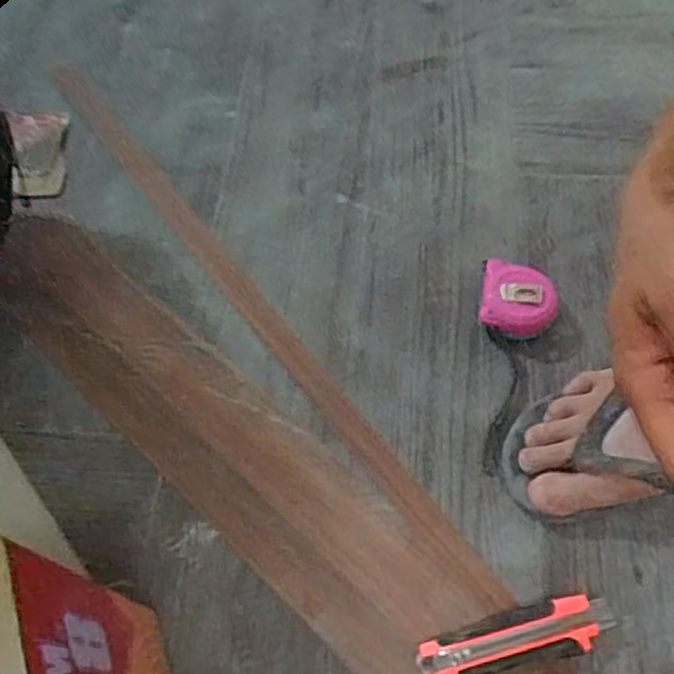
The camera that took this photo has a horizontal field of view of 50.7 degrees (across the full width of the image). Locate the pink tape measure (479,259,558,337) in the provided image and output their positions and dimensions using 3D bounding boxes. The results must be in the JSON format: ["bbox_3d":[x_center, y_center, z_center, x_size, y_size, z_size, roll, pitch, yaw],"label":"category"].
[{"bbox_3d":[0.162,-0.032,0.638,0.063,0.036,0.066,8,61,7],"label":"pink tape measure"}]

